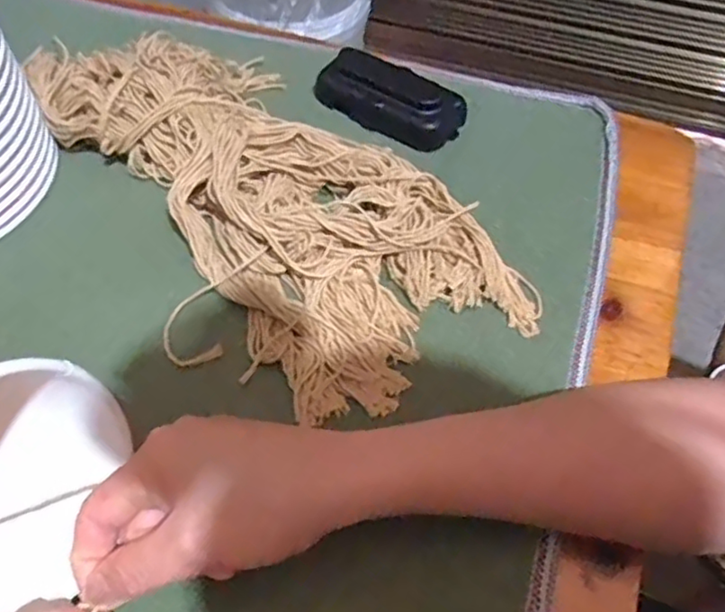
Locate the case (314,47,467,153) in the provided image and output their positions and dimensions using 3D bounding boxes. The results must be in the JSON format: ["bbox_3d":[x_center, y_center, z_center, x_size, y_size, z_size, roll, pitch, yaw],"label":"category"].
[{"bbox_3d":[0.021,-0.149,0.448,0.105,0.030,0.041,31,60,20],"label":"case"}]

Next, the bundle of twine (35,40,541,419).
[{"bbox_3d":[-0.063,-0.077,0.390,0.163,0.047,0.340,-34,63,-22],"label":"bundle of twine"}]

